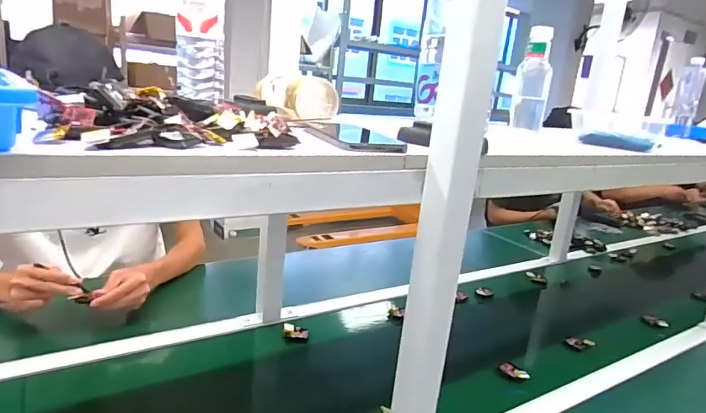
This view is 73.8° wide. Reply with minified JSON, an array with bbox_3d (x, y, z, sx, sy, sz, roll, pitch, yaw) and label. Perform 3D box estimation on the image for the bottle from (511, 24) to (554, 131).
[{"bbox_3d":[0.351,-0.246,0.913,0.066,0.185,0.058,10,16,15],"label":"bottle"}]

